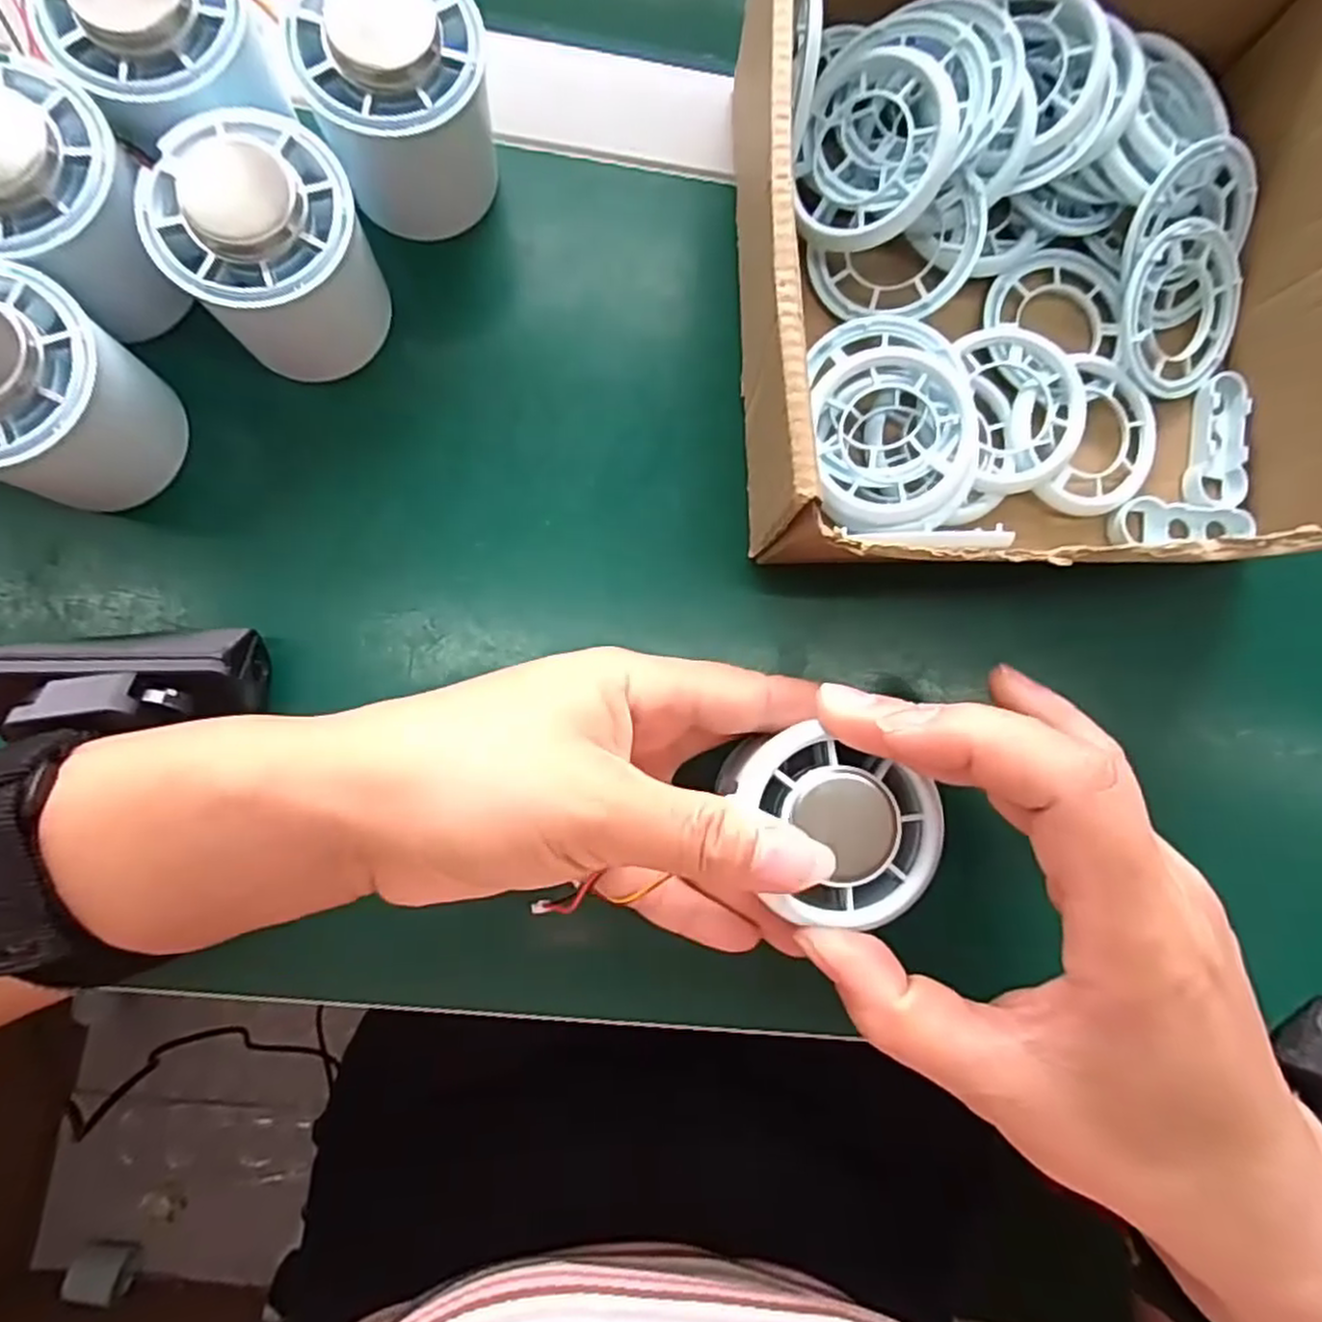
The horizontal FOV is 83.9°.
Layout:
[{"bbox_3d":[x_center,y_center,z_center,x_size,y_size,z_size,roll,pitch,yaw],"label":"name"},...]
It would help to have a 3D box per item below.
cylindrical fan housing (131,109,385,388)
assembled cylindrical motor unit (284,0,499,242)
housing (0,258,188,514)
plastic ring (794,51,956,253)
[{"bbox_3d":[-0.114,-0.119,0.222,0.052,0.060,0.052,0,85,-6],"label":"cylindrical fan housing"},{"bbox_3d":[-0.079,-0.170,0.229,0.051,0.054,0.053,0,85,-6],"label":"assembled cylindrical motor unit"},{"bbox_3d":[-0.178,-0.075,0.213,0.056,0.059,0.051,0,85,-6],"label":"housing"},{"bbox_3d":[0.069,-0.166,0.240,0.051,0.009,0.056,9,107,31],"label":"plastic ring"}]

